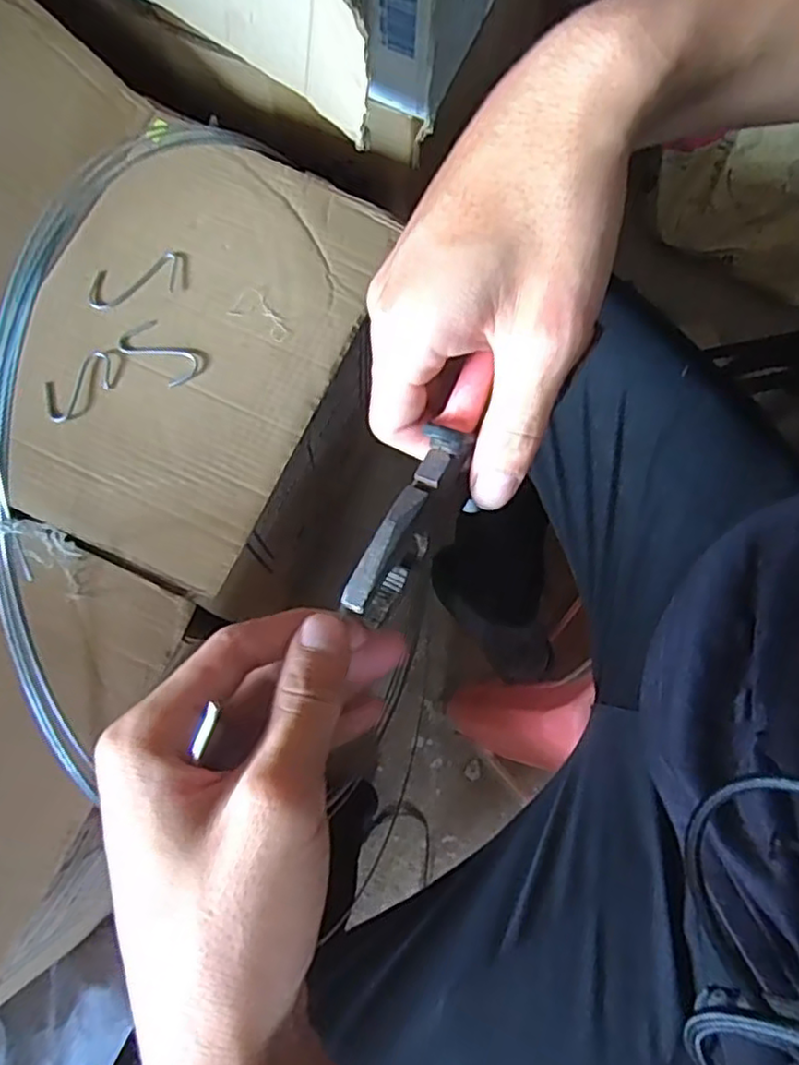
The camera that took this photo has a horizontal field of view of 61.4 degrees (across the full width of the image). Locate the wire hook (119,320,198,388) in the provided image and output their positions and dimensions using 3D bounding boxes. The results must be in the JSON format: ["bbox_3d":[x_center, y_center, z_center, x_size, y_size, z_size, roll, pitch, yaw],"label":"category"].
[{"bbox_3d":[-0.194,-0.145,0.544,0.067,0.004,0.035,41,79,7],"label":"wire hook"}]

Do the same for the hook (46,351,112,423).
[{"bbox_3d":[-0.255,-0.117,0.535,0.062,0.004,0.038,-35,81,-9],"label":"hook"}]

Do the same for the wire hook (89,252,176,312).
[{"bbox_3d":[-0.221,-0.210,0.559,0.076,0.007,0.039,-15,78,-5],"label":"wire hook"}]

